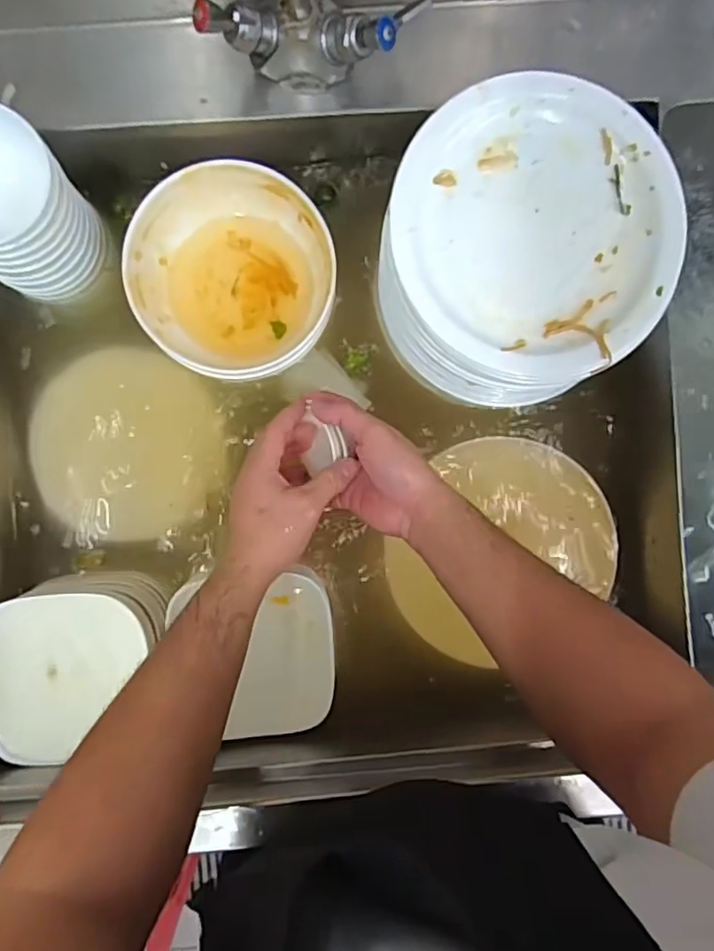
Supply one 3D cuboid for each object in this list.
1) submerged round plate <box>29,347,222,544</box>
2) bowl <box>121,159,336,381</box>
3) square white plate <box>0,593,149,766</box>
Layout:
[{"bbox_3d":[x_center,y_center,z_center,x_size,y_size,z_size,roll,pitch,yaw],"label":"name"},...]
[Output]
[{"bbox_3d":[-0.226,-0.031,0.571,0.188,0.021,0.176,0,90,-2],"label":"submerged round plate"},{"bbox_3d":[-0.116,-0.187,0.558,0.179,0.073,0.176,0,90,-2],"label":"bowl"},{"bbox_3d":[-0.262,0.181,0.538,0.127,0.012,0.144,-5,90,-21],"label":"square white plate"}]

